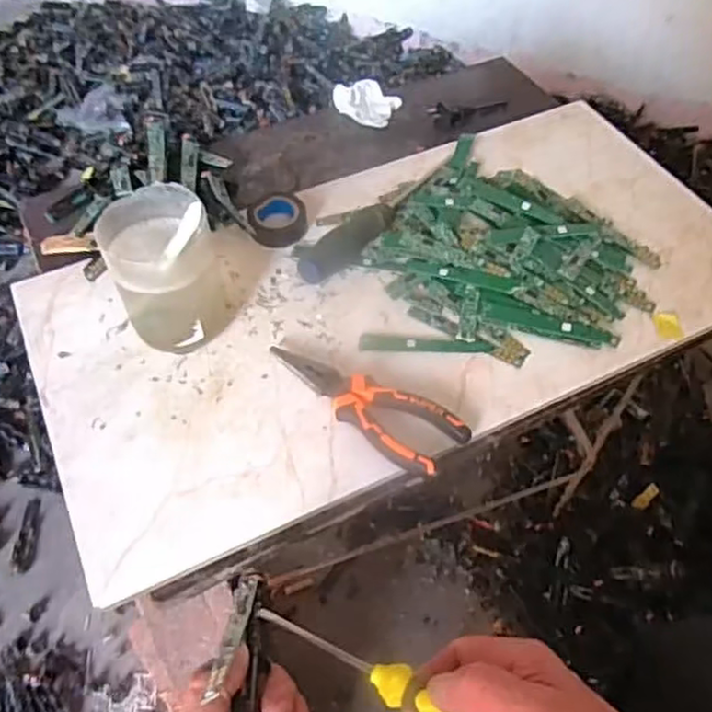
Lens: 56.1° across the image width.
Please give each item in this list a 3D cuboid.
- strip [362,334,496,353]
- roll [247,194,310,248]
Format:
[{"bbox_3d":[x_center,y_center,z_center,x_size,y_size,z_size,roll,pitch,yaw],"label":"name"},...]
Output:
[{"bbox_3d":[0.055,-0.009,0.522,0.104,0.005,0.013,3,53,2],"label":"strip"},{"bbox_3d":[-0.068,-0.119,0.589,0.052,0.026,0.044,-5,53,-4],"label":"roll"}]

